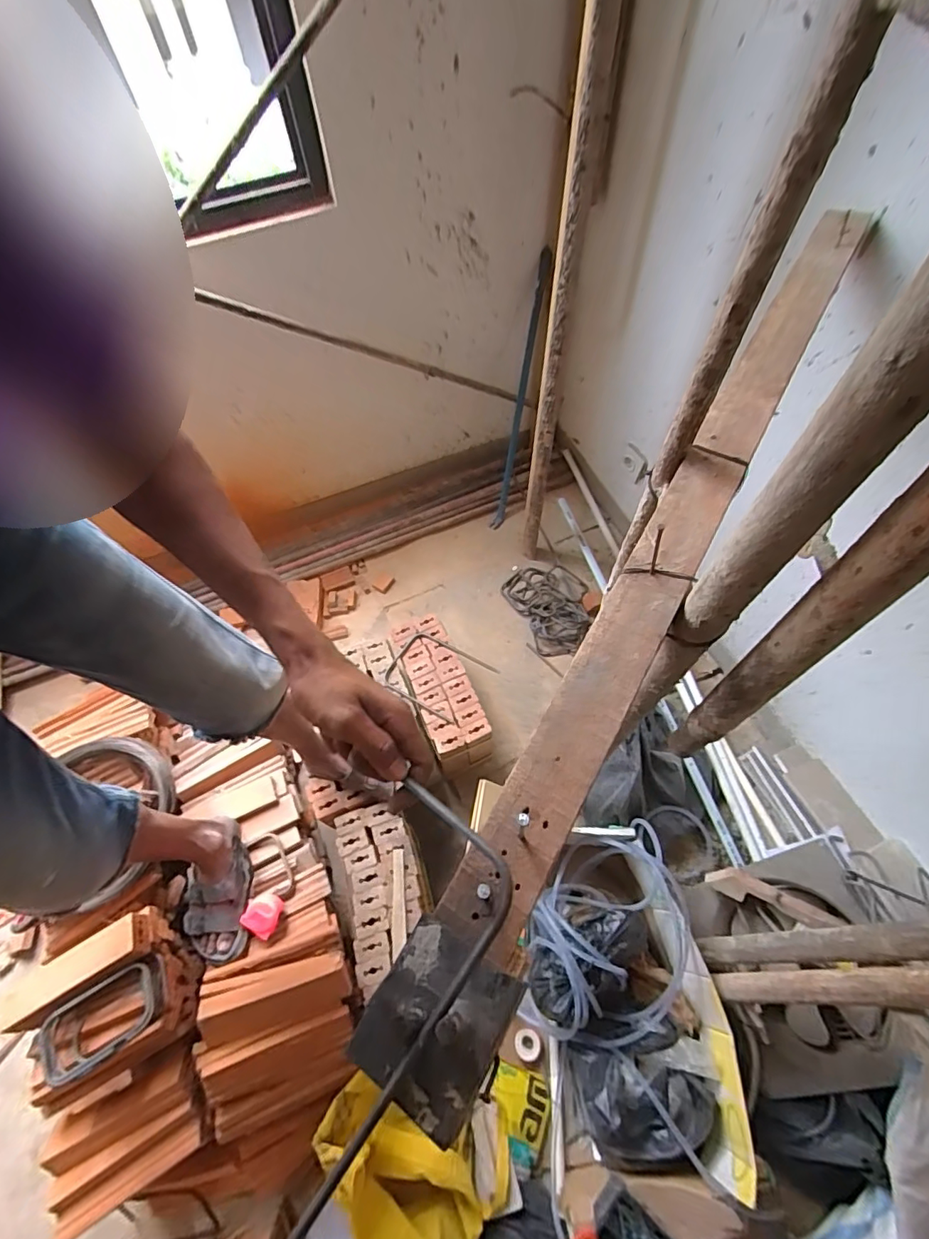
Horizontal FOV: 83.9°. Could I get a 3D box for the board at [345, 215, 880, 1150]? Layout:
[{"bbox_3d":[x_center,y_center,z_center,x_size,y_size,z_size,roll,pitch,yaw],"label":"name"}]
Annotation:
[{"bbox_3d":[0.226,-0.121,0.505,0.076,0.039,0.965,27,66,16],"label":"board"}]

